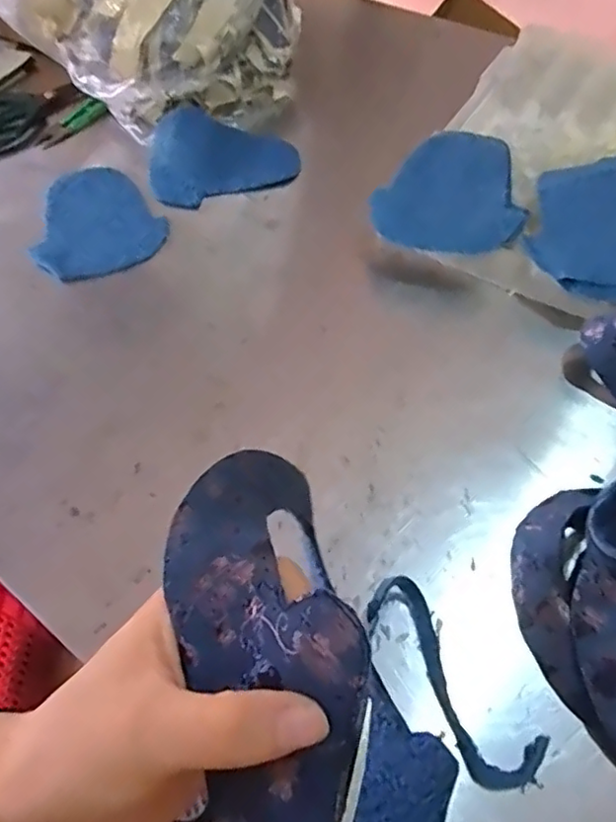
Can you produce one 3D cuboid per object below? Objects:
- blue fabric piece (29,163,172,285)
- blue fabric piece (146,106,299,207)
[{"bbox_3d":[-0.216,-0.188,0.585,0.118,0.013,0.160,-34,60,-16],"label":"blue fabric piece"},{"bbox_3d":[-0.090,-0.269,0.620,0.147,0.026,0.123,-13,57,-4],"label":"blue fabric piece"}]

